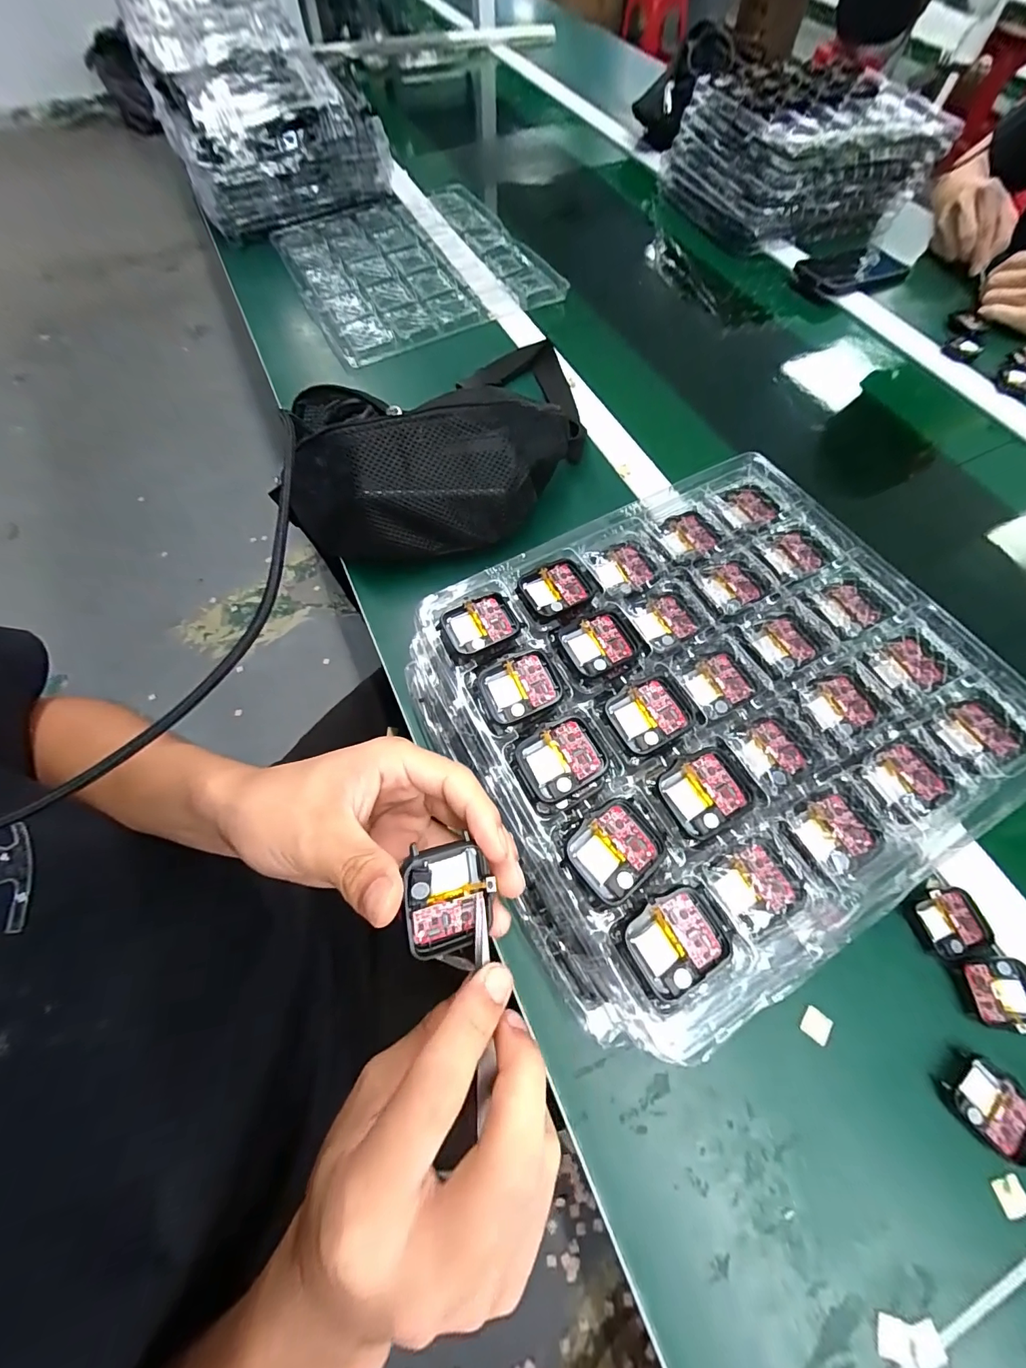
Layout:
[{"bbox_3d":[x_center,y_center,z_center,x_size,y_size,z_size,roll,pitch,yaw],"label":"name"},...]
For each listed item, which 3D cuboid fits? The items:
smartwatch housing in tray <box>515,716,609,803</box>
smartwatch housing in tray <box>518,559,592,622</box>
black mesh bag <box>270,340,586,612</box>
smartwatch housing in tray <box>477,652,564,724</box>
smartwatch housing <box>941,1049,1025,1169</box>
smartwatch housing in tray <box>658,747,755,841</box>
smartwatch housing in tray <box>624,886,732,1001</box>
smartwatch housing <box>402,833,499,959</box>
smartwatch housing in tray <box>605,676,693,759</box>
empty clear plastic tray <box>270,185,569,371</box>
[{"bbox_3d":[0.027,0.040,0.244,0.043,0.011,0.036,-24,68,-11],"label":"smartwatch housing in tray"},{"bbox_3d":[0.029,-0.062,0.296,0.047,0.006,0.036,-25,68,-11],"label":"smartwatch housing in tray"},{"bbox_3d":[-0.065,-0.203,0.410,0.282,0.099,0.155,-26,69,-12],"label":"black mesh bag"},{"bbox_3d":[0.004,0.002,0.261,0.042,0.010,0.037,-21,68,-10],"label":"smartwatch housing in tray"},{"bbox_3d":[0.278,0.244,0.264,0.039,0.008,0.045,-39,72,-16],"label":"smartwatch housing"},{"bbox_3d":[0.101,0.056,0.237,0.042,0.006,0.038,-27,69,-12],"label":"smartwatch housing in tray"},{"bbox_3d":[0.077,0.117,0.210,0.046,0.007,0.035,-29,69,-13],"label":"smartwatch housing in tray"},{"bbox_3d":[-0.027,0.090,0.190,0.036,0.006,0.044,-12,94,-23],"label":"smartwatch housing"},{"bbox_3d":[0.077,0.017,0.256,0.044,0.008,0.037,-26,69,-12],"label":"smartwatch housing in tray"},{"bbox_3d":[-0.140,-0.592,0.647,0.320,0.029,0.335,-25,68,-11],"label":"empty clear plastic tray"}]

